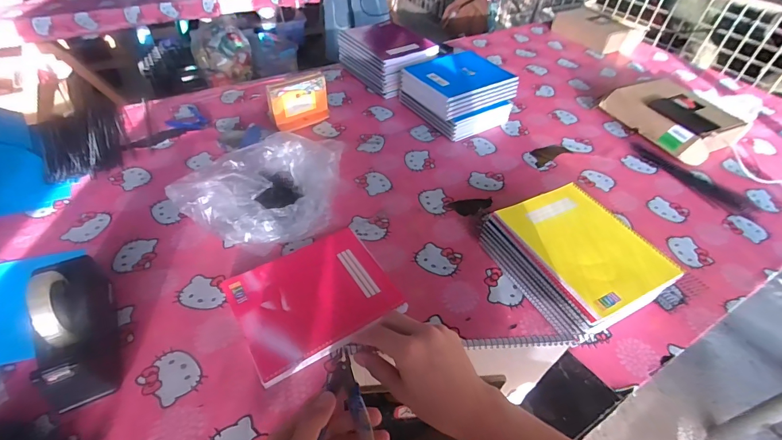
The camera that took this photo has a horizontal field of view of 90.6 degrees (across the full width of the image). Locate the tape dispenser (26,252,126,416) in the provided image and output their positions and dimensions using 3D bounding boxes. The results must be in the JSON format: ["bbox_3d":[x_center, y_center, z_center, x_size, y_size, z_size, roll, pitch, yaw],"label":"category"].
[{"bbox_3d":[-0.453,0.151,0.555,0.073,0.124,0.213,-18,48,-19],"label":"tape dispenser"}]

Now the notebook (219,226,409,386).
[{"bbox_3d":[-0.130,0.128,0.664,0.253,0.017,0.208,-23,50,-23],"label":"notebook"}]

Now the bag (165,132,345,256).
[{"bbox_3d":[-0.256,-0.078,0.809,0.271,0.102,0.299,6,45,3],"label":"bag"}]

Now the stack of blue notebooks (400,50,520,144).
[{"bbox_3d":[0.185,-0.359,1.096,0.239,0.124,0.248,-24,51,-24],"label":"stack of blue notebooks"}]

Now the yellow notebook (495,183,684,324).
[{"bbox_3d":[0.335,0.037,0.673,0.196,0.019,0.249,-19,49,-20],"label":"yellow notebook"}]

